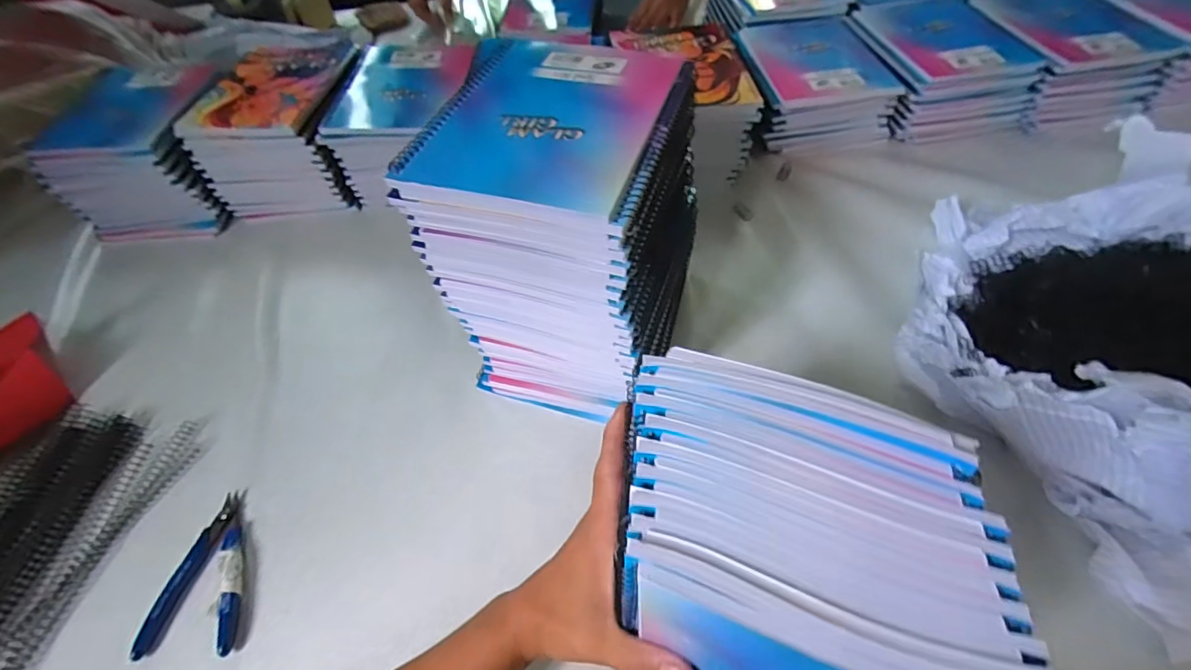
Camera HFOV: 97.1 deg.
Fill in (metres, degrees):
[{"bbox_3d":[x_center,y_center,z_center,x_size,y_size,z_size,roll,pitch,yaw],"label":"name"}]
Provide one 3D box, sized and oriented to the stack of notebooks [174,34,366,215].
[{"bbox_3d":[-0.394,-0.275,0.689,0.171,0.112,0.216,-3,54,3],"label":"stack of notebooks"}]

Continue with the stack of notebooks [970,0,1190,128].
[{"bbox_3d":[0.619,-0.390,0.712,0.180,0.078,0.206,-9,54,-1],"label":"stack of notebooks"}]

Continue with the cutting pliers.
[{"bbox_3d":[-0.298,0.179,0.405,0.067,0.009,0.117,-6,54,1],"label":"cutting pliers"}]

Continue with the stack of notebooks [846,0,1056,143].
[{"bbox_3d":[0.448,-0.367,0.717,0.183,0.087,0.218,-13,55,-4],"label":"stack of notebooks"}]

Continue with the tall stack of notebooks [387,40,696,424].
[{"bbox_3d":[-0.017,-0.087,0.437,0.165,0.206,0.200,13,57,14],"label":"tall stack of notebooks"}]

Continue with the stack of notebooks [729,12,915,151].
[{"bbox_3d":[0.291,-0.346,0.716,0.174,0.085,0.201,-7,54,0],"label":"stack of notebooks"}]

